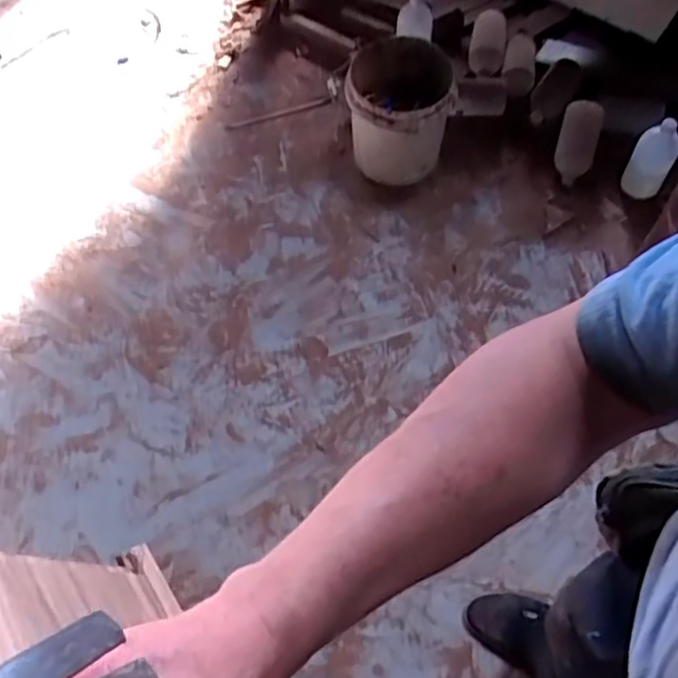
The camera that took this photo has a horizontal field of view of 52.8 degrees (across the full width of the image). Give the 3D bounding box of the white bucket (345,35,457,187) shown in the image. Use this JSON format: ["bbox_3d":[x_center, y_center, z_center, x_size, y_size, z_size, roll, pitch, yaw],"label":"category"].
[{"bbox_3d":[0.154,-0.569,1.738,0.258,0.268,0.309,16,61,8],"label":"white bucket"}]

